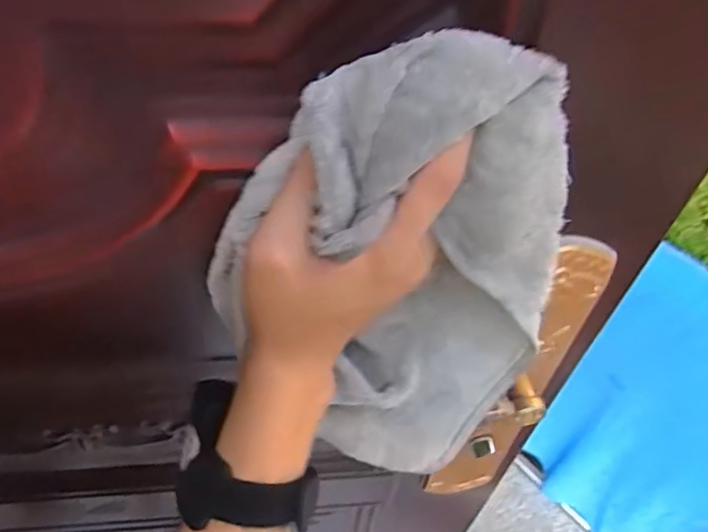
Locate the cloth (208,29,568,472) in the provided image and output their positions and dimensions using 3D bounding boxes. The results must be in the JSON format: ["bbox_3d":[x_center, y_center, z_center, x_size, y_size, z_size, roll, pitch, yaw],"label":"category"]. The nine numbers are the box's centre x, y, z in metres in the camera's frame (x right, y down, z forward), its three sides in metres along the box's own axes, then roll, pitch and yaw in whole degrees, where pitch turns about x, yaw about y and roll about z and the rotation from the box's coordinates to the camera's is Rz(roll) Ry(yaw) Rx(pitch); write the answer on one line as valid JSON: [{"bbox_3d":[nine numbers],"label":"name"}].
[{"bbox_3d":[0.017,0.018,0.313,0.168,0.264,0.070,-7,50,-1],"label":"cloth"}]

